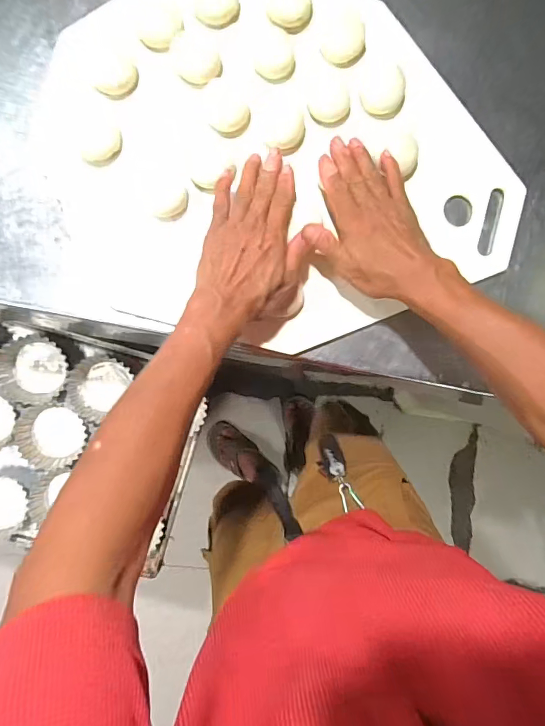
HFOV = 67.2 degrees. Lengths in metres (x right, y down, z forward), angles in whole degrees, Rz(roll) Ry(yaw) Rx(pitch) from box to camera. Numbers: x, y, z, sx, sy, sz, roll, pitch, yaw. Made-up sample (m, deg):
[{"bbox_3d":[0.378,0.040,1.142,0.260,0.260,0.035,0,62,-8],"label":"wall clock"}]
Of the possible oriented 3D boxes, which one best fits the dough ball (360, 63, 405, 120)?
[{"bbox_3d":[0.122,-0.296,0.445,0.048,0.014,0.053,25,87,-5],"label":"dough ball"}]

